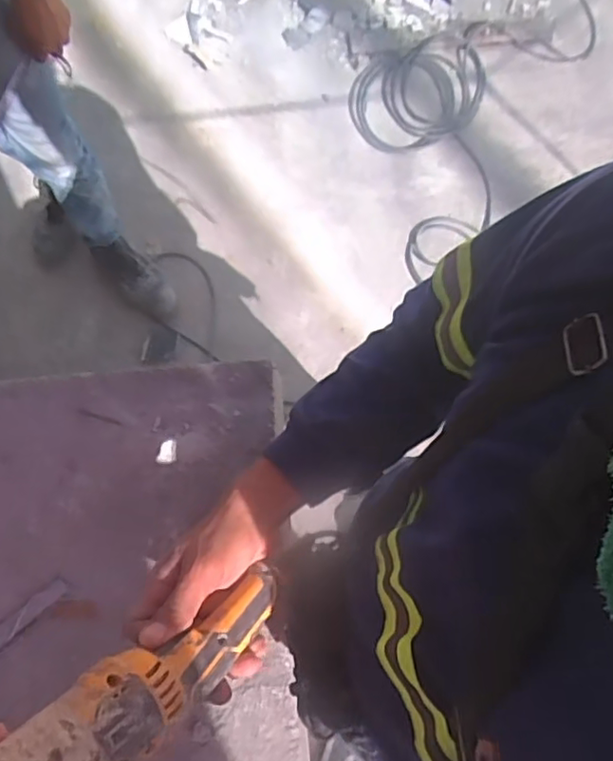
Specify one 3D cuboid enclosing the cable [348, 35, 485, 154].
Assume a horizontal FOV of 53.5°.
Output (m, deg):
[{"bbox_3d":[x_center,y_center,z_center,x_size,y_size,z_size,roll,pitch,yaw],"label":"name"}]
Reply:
[{"bbox_3d":[0.335,-0.844,1.777,0.421,0.039,0.322,-24,77,-5],"label":"cable"}]

